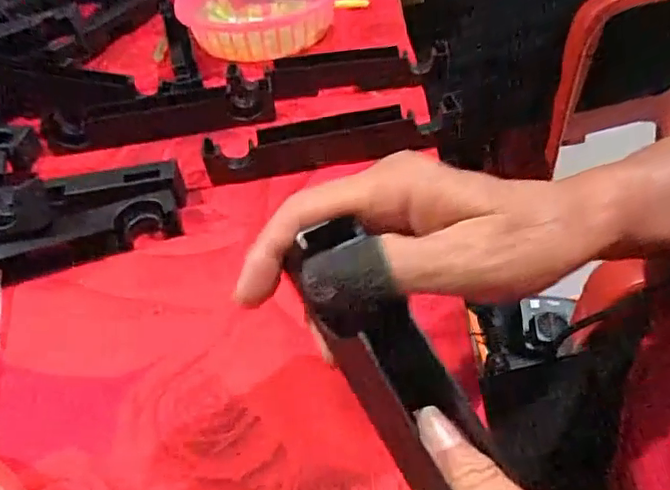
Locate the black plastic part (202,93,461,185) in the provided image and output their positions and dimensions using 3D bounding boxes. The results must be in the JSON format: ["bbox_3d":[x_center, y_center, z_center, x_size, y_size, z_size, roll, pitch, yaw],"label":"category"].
[{"bbox_3d":[-0.002,-0.083,0.454,0.196,0.037,0.027,-10,44,-3],"label":"black plastic part"}]

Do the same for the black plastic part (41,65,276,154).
[{"bbox_3d":[-0.154,-0.121,0.517,0.196,0.032,0.043,-10,44,-3],"label":"black plastic part"}]

